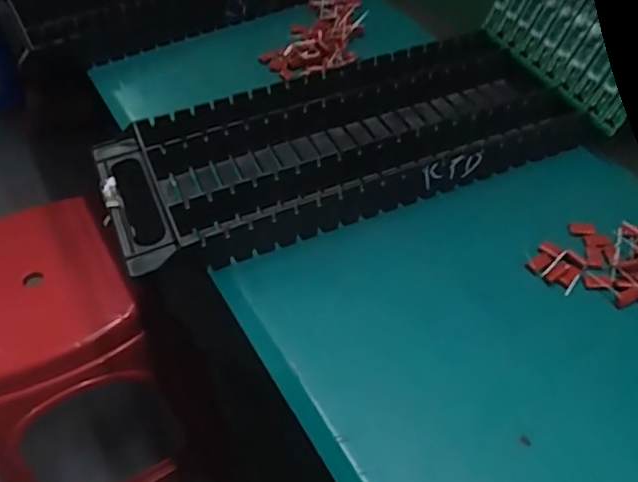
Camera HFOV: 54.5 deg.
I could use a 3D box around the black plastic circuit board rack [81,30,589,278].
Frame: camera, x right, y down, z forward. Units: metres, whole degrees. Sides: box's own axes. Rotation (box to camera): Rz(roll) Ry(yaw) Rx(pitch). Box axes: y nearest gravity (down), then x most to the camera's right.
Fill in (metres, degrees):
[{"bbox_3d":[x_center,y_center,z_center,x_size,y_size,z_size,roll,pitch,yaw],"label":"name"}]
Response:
[{"bbox_3d":[0.017,-0.076,0.460,0.340,0.034,0.134,-18,49,-15],"label":"black plastic circuit board rack"}]

